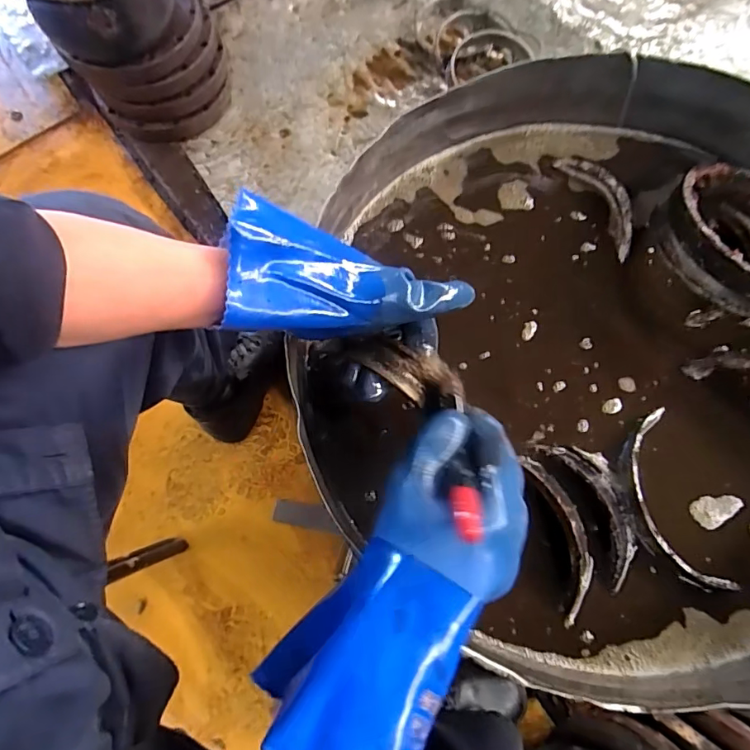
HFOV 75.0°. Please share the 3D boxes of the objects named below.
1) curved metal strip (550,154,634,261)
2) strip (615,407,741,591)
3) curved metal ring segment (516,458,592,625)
[{"bbox_3d":[0.250,-0.196,0.541,0.048,0.012,0.139,-30,74,-8],"label":"curved metal strip"},{"bbox_3d":[0.261,0.115,0.440,0.073,0.018,0.161,-12,72,-3],"label":"strip"},{"bbox_3d":[0.168,0.139,0.426,0.036,0.028,0.143,-10,72,-2],"label":"curved metal ring segment"}]

